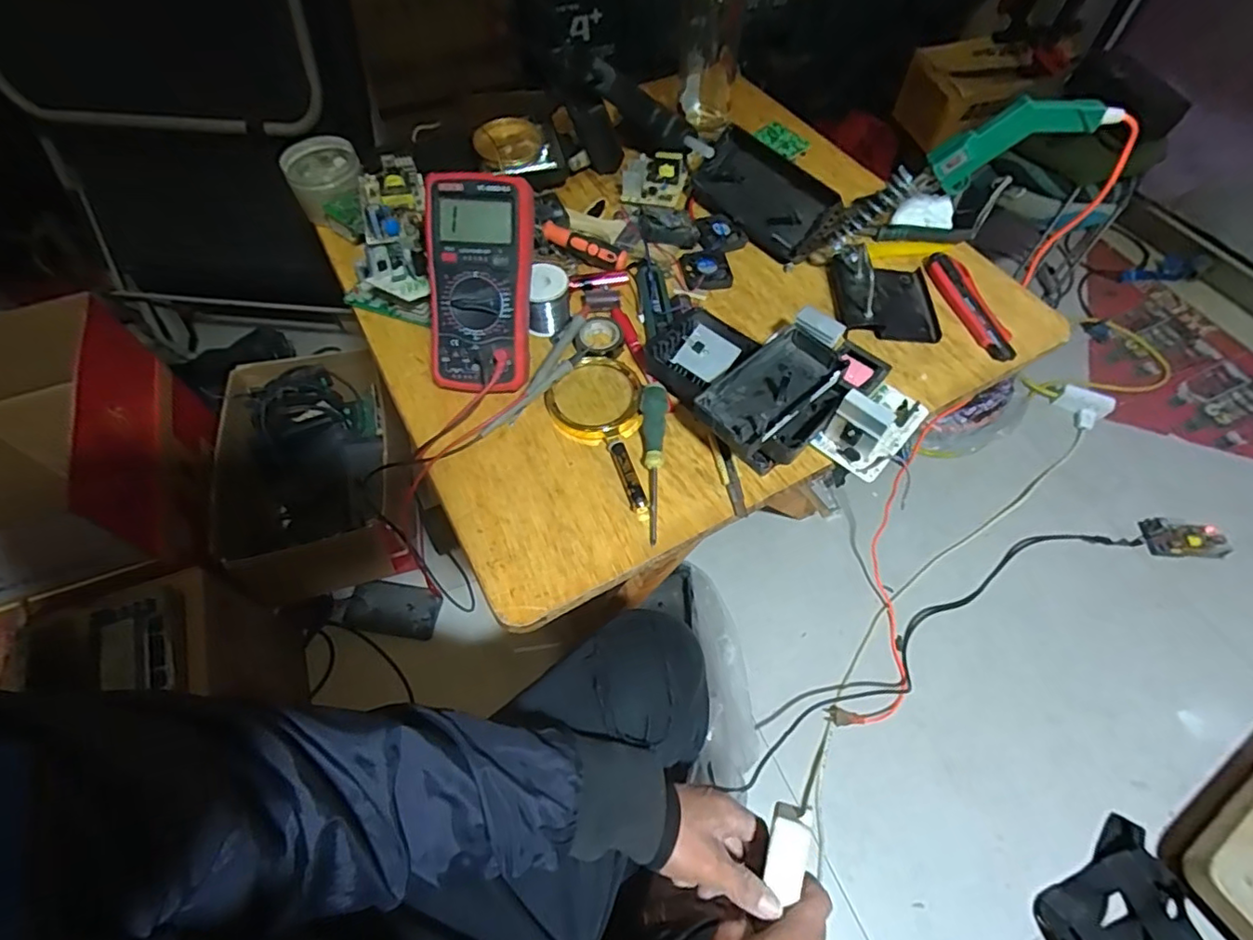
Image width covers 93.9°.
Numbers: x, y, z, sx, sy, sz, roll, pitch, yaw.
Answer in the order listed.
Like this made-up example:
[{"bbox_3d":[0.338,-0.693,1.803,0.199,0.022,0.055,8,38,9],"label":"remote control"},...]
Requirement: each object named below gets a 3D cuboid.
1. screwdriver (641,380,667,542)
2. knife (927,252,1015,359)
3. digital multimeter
[{"bbox_3d":[0.022,-0.009,0.517,0.023,0.027,0.150,3,58,2],"label":"screwdriver"},{"bbox_3d":[0.366,-0.177,0.624,0.043,0.013,0.150,-6,59,-4],"label":"knife"},{"bbox_3d":[-0.133,-0.163,0.524,0.090,0.184,0.036,5,16,3],"label":"digital multimeter"}]

